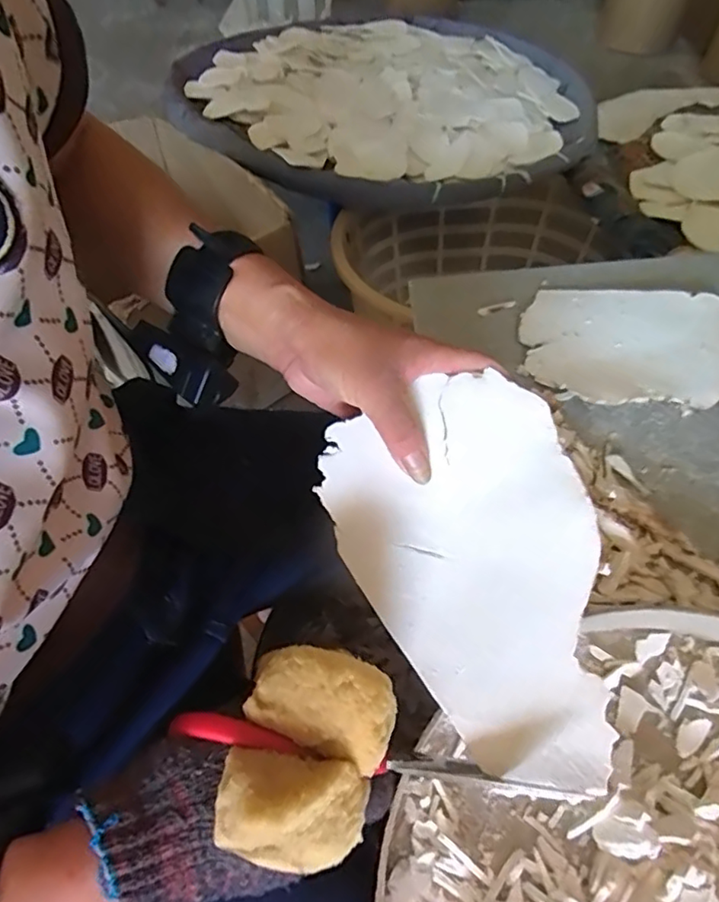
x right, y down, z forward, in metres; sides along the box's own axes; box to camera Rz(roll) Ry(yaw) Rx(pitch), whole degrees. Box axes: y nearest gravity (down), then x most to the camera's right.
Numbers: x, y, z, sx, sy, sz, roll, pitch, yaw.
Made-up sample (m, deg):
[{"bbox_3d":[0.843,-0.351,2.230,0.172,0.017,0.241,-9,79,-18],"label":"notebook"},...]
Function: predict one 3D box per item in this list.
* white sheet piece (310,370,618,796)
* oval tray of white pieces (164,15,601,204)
[{"bbox_3d":[0.068,0.058,0.302,0.131,0.010,0.203,-23,68,-6],"label":"white sheet piece"},{"bbox_3d":[0.053,-0.836,1.325,0.908,0.078,0.932,-4,54,-2],"label":"oval tray of white pieces"}]

